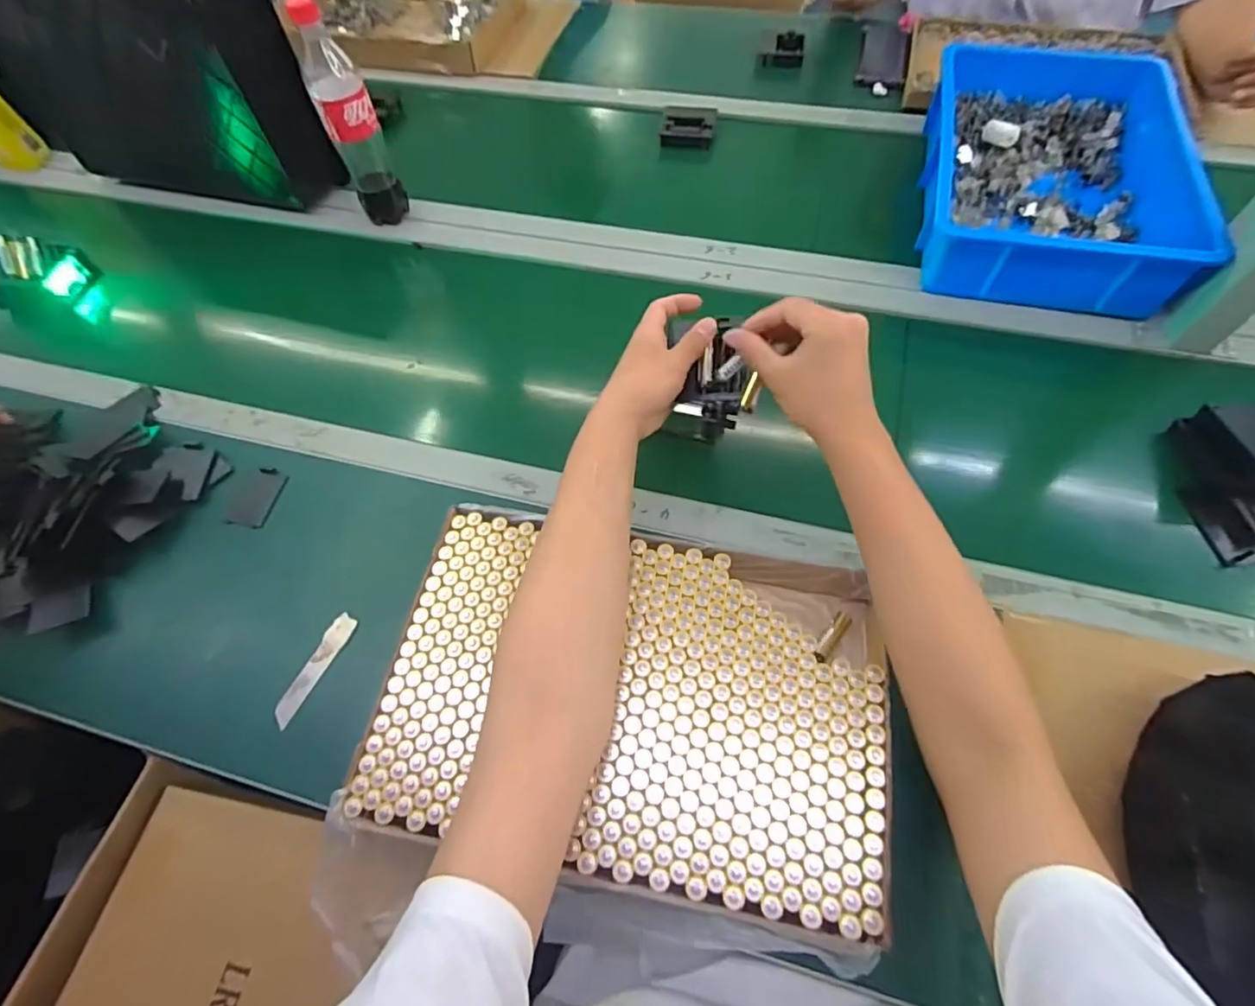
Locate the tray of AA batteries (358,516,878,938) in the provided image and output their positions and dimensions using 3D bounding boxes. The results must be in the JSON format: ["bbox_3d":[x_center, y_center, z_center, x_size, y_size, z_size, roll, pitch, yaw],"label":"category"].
[{"bbox_3d":[0.004,0.151,0.465,0.370,0.056,0.245,9,63,8],"label":"tray of AA batteries"}]

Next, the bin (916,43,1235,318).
[{"bbox_3d":[0.521,-0.424,0.726,0.275,0.087,0.437,12,63,10],"label":"bin"}]

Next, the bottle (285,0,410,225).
[{"bbox_3d":[-0.338,-0.464,0.714,0.059,0.247,0.070,-27,64,-11],"label":"bottle"}]

